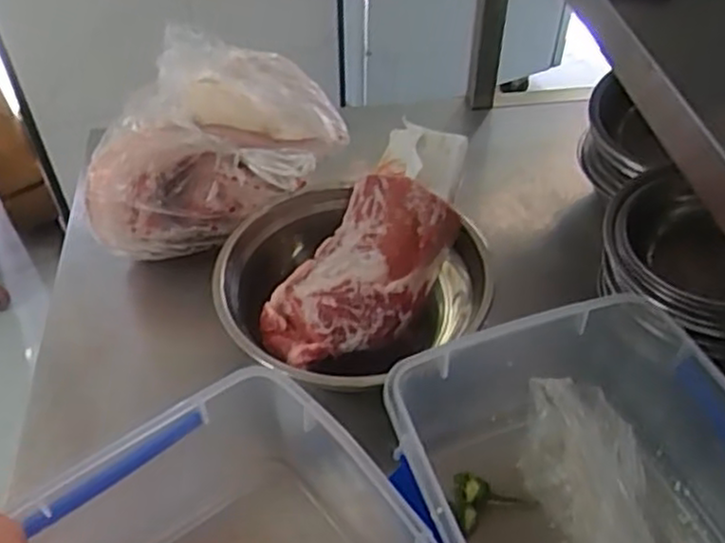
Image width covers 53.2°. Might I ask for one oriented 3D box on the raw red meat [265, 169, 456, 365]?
[{"bbox_3d":[-0.001,0.007,0.675,0.124,0.070,0.204,33,78,26],"label":"raw red meat"}]

